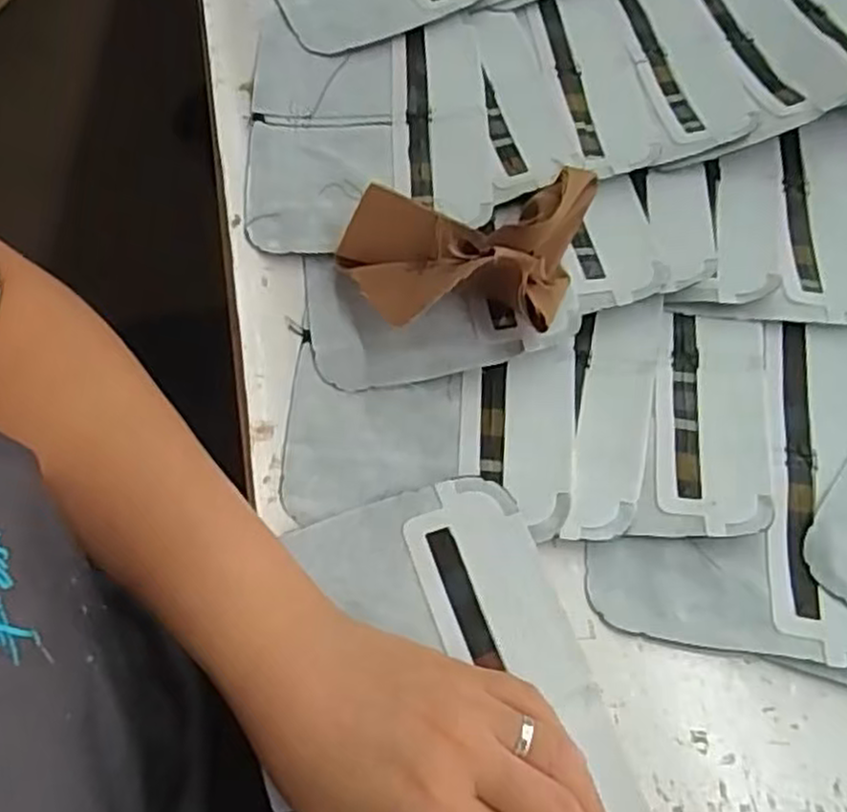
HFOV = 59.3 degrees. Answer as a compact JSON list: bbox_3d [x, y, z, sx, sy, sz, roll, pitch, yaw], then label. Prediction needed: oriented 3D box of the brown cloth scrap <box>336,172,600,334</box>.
[{"bbox_3d":[0.018,-0.076,0.357,0.114,0.042,0.091,10,65,5],"label":"brown cloth scrap"}]

